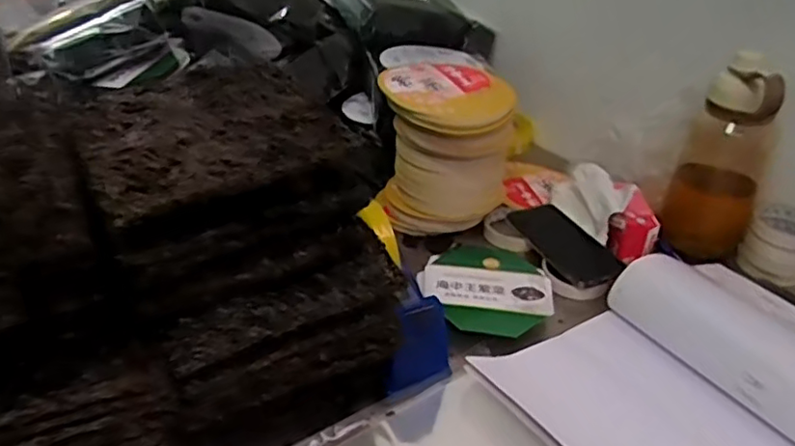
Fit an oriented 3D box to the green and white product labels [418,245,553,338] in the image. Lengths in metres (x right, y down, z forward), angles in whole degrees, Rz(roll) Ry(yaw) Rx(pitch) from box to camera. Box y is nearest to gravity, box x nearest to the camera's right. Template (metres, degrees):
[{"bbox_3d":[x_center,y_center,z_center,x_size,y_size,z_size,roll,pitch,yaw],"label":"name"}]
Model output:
[{"bbox_3d":[0.100,0.065,0.722,0.140,0.024,0.175,6,32,7],"label":"green and white product labels"}]

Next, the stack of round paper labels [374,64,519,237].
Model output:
[{"bbox_3d":[0.056,-0.084,0.793,0.137,0.194,0.127,-10,33,-17],"label":"stack of round paper labels"}]

